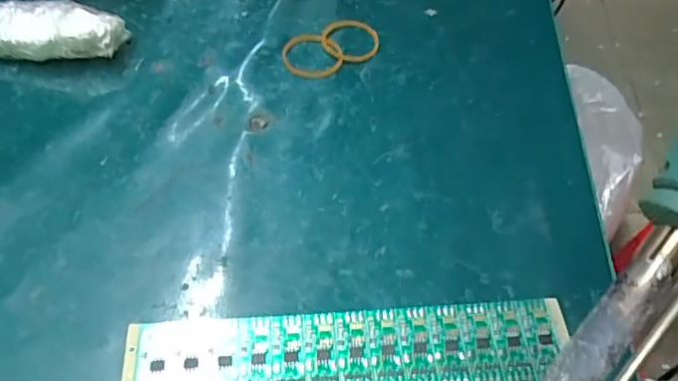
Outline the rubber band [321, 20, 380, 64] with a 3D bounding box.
[{"bbox_3d":[0.006,-0.083,0.330,0.031,0.004,0.034,-5,52,-5],"label":"rubber band"}]

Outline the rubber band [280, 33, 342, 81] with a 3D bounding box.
[{"bbox_3d":[-0.015,-0.073,0.321,0.031,0.004,0.033,0,52,-1],"label":"rubber band"}]

